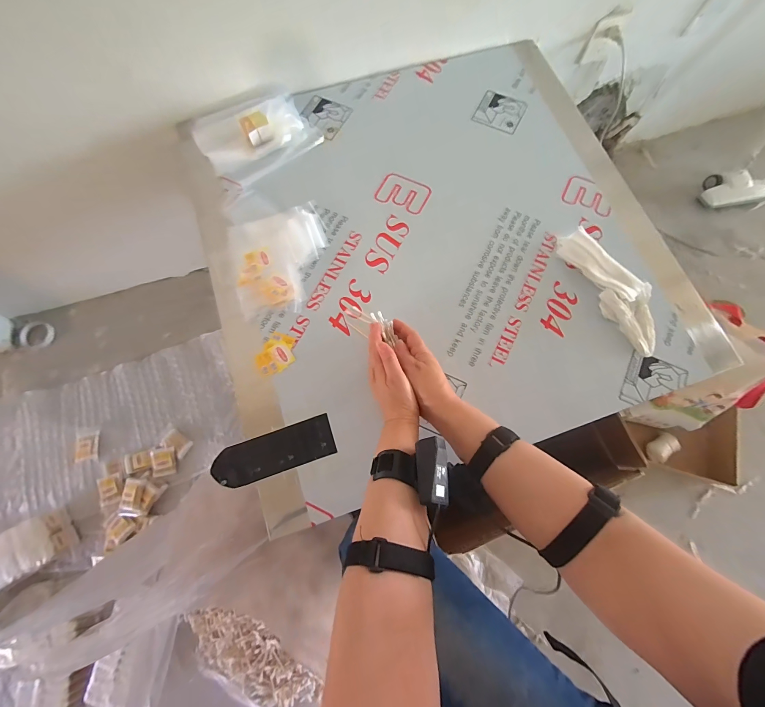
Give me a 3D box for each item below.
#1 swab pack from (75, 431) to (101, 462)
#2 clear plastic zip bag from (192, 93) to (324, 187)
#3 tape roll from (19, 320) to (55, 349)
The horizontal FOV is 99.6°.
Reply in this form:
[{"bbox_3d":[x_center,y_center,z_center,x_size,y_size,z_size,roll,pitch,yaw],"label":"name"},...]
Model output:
[{"bbox_3d":[-0.803,0.253,0.881,0.055,0.018,0.072,-10,75,-3],"label":"swab pack"},{"bbox_3d":[-0.243,-0.424,0.614,0.200,0.042,0.161,-37,79,-10],"label":"clear plastic zip bag"},{"bbox_3d":[-1.042,-0.057,0.974,0.088,0.013,0.080,0,75,-1],"label":"tape roll"}]

